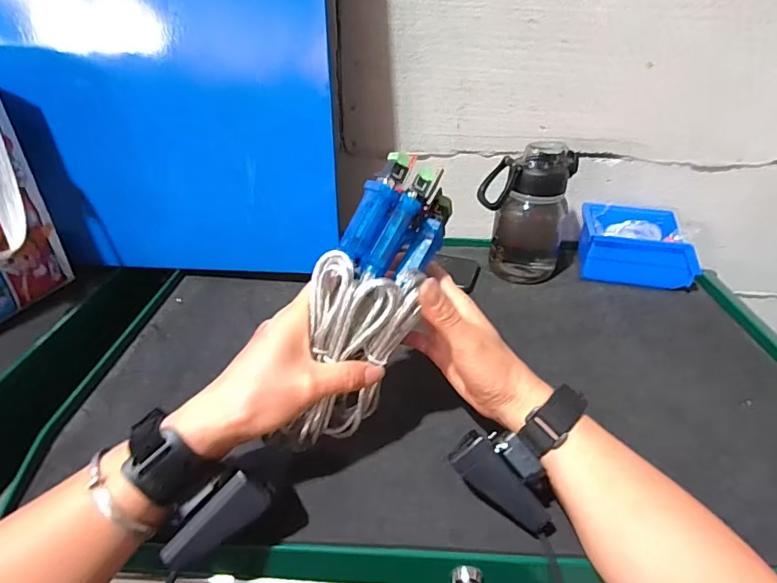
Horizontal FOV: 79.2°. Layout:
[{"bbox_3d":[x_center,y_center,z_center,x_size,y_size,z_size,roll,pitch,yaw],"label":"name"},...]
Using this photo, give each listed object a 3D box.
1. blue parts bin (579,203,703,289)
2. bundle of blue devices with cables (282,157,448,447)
[{"bbox_3d":[0.326,-0.060,0.630,0.133,0.070,0.104,8,34,10],"label":"blue parts bin"},{"bbox_3d":[-0.012,0.010,0.343,0.065,0.208,0.061,21,4,27],"label":"bundle of blue devices with cables"}]

